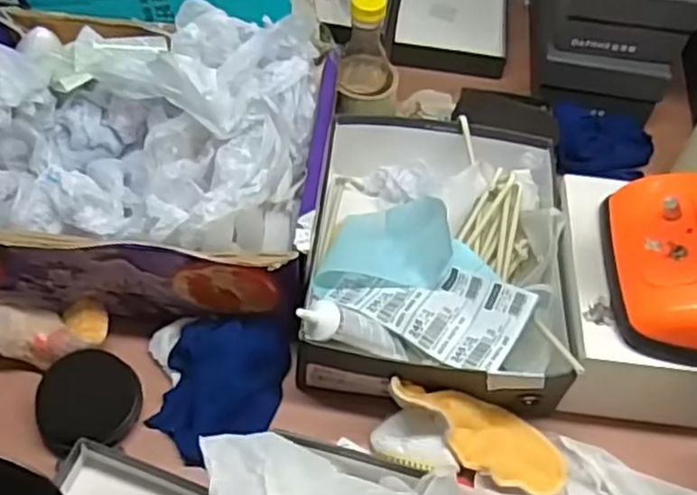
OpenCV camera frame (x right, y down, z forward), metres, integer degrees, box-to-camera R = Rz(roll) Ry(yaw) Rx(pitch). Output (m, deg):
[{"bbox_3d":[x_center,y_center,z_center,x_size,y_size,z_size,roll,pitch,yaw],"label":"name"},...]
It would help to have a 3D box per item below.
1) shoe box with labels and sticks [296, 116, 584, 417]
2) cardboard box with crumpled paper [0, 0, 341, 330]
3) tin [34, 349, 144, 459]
[{"bbox_3d":[0.092,-0.016,0.770,0.256,0.108,0.370,6,53,1],"label":"shoe box with labels and sticks"},{"bbox_3d":[-0.222,-0.104,0.731,0.404,0.181,0.313,10,53,3],"label":"cardboard box with crumpled paper"},{"bbox_3d":[-0.241,0.140,0.668,0.086,0.029,0.086,-9,54,-11],"label":"tin"}]

